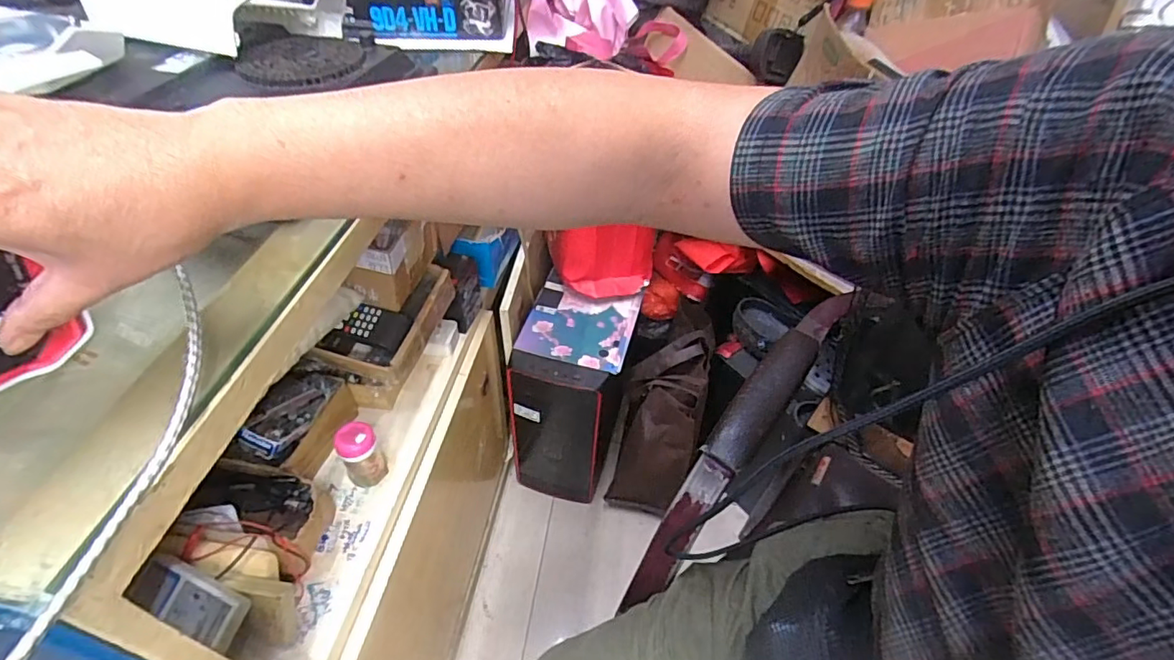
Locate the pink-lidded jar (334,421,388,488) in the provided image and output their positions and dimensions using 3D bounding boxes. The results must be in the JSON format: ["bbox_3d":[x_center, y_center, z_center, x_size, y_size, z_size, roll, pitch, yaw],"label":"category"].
[{"bbox_3d":[-0.264,0.146,0.640,0.042,0.083,0.036,-26,54,-26],"label":"pink-lidded jar"}]

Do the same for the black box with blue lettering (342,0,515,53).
[{"bbox_3d":[-0.216,-0.429,0.739,0.223,0.071,0.047,2,46,-3],"label":"black box with blue lettering"}]

